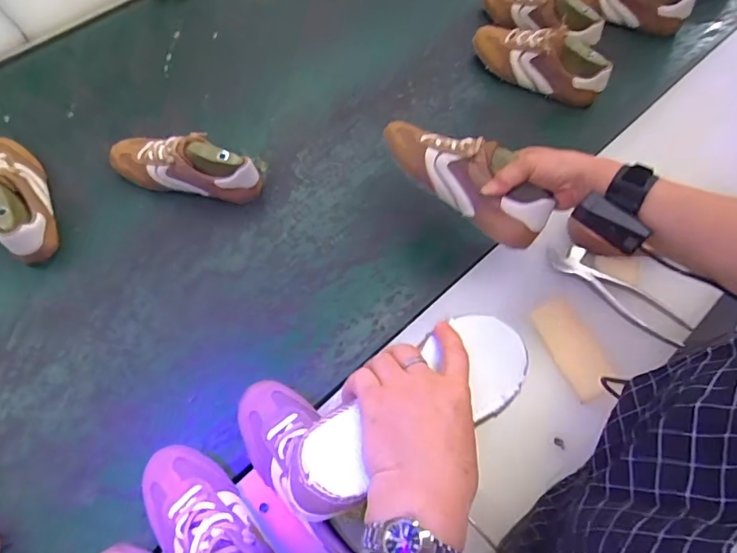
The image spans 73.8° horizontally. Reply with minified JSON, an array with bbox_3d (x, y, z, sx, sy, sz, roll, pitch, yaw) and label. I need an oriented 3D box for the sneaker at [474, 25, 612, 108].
[{"bbox_3d":[0.296,-0.381,0.843,0.238,0.080,0.082,24,65,10],"label":"sneaker"}]

